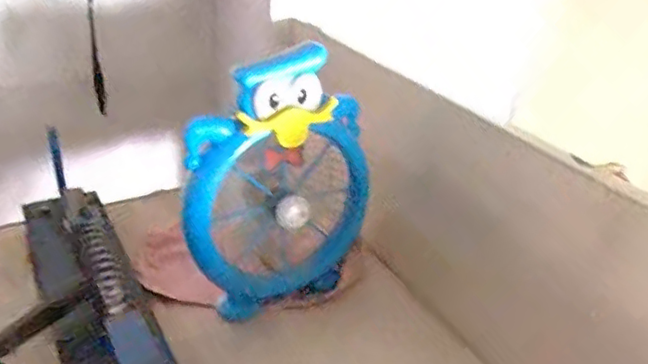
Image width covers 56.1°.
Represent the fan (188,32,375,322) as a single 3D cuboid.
[{"bbox_3d":[-0.045,0.012,0.700,0.220,0.299,0.080,-17,36,-32],"label":"fan"}]

